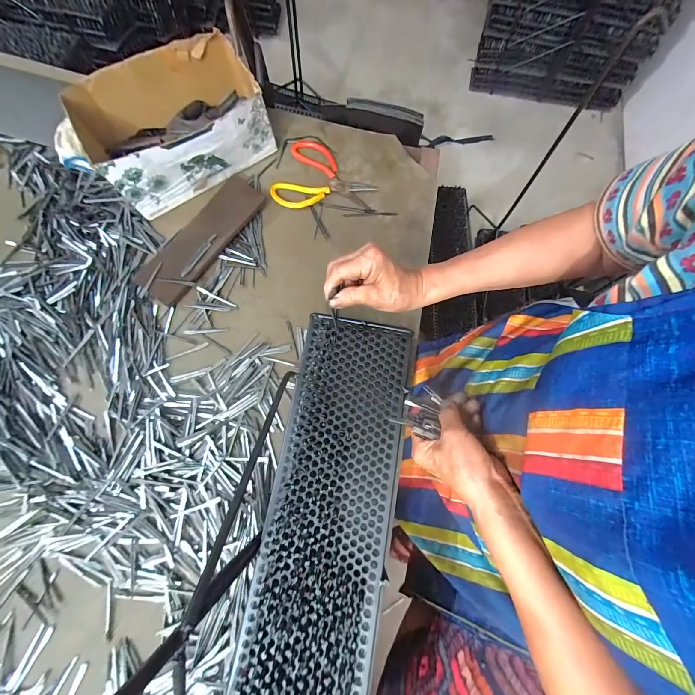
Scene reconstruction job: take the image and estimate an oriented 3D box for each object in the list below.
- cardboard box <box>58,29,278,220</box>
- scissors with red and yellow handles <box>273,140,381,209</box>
[{"bbox_3d":[-0.295,-0.391,0.553,0.286,0.118,0.202,-29,77,-10],"label":"cardboard box"},{"bbox_3d":[-0.048,-0.333,0.595,0.185,0.012,0.149,-1,74,-2],"label":"scissors with red and yellow handles"}]

